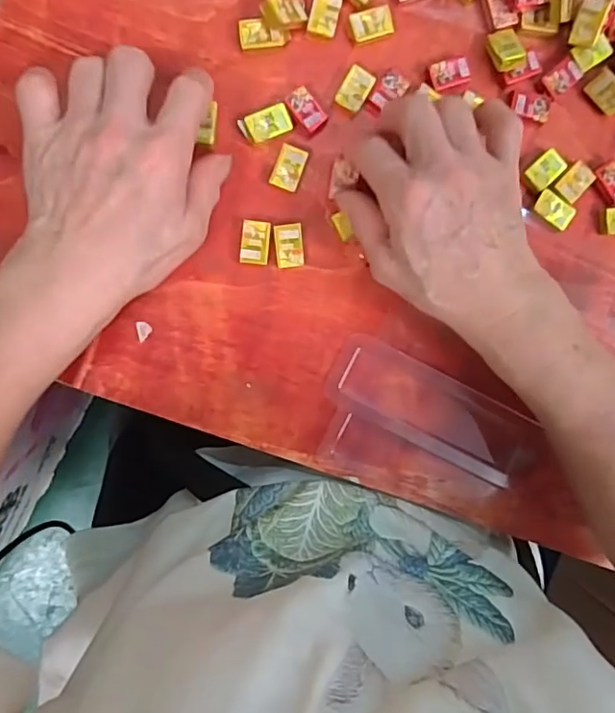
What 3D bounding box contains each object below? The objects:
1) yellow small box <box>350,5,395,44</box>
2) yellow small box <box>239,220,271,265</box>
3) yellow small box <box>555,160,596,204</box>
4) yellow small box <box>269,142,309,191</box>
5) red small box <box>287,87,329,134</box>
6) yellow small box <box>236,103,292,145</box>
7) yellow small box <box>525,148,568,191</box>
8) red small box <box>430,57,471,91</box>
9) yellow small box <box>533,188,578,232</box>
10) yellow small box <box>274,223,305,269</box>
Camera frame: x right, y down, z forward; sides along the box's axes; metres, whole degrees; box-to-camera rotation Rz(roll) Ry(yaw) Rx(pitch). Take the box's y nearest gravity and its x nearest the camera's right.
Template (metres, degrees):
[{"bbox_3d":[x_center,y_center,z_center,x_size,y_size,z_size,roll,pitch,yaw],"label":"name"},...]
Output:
[{"bbox_3d":[0.039,-0.202,0.340,0.026,0.006,0.018,-20,95,-5],"label":"yellow small box"},{"bbox_3d":[-0.031,-0.068,0.337,0.017,0.007,0.026,5,93,-7],"label":"yellow small box"},{"bbox_3d":[0.172,-0.112,0.357,0.026,0.004,0.017,-45,97,-2],"label":"yellow small box"},{"bbox_3d":[-0.011,-0.114,0.337,0.017,0.007,0.026,18,91,-7],"label":"yellow small box"},{"bbox_3d":[-0.001,-0.149,0.338,0.016,0.009,0.025,-41,97,-3],"label":"red small box"},{"bbox_3d":[-0.025,-0.138,0.334,0.030,0.006,0.017,-25,96,-5],"label":"yellow small box"},{"bbox_3d":[0.152,-0.118,0.356,0.025,0.007,0.017,-43,97,-2],"label":"yellow small box"},{"bbox_3d":[0.088,-0.175,0.347,0.025,0.008,0.017,-21,95,-5],"label":"red small box"},{"bbox_3d":[0.157,-0.093,0.356,0.024,0.006,0.017,40,88,-7],"label":"yellow small box"},{"bbox_3d":[-0.011,-0.067,0.341,0.017,0.008,0.026,-9,94,-6],"label":"yellow small box"}]

